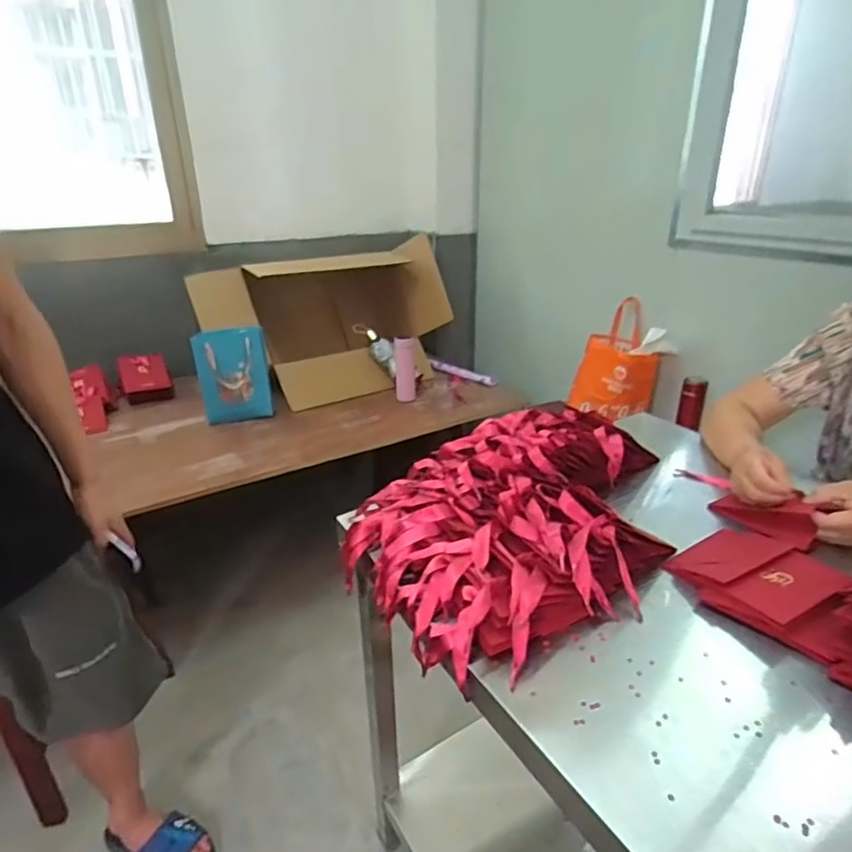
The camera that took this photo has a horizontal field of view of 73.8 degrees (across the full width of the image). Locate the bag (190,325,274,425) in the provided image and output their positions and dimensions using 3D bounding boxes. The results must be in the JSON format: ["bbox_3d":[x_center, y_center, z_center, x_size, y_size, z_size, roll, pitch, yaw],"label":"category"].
[{"bbox_3d":[-0.585,-0.152,1.746,0.204,0.277,0.070,-14,28,-27],"label":"bag"}]

